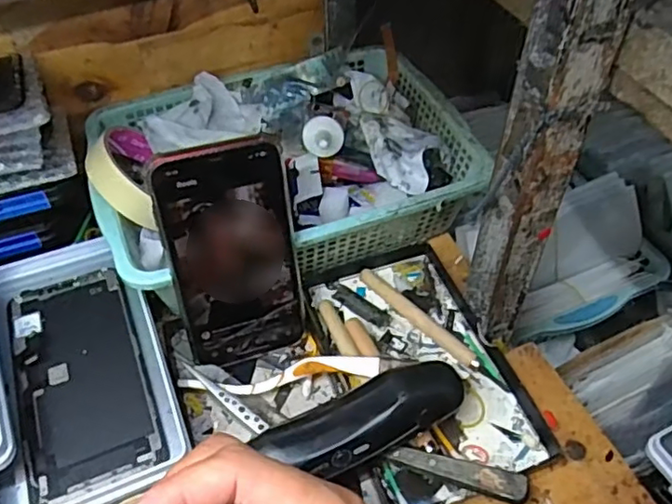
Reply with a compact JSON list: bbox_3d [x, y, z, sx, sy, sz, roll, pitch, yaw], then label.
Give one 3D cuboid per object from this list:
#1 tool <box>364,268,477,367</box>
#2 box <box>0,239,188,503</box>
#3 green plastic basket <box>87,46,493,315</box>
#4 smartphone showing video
[{"bbox_3d":[0.057,0.046,0.428,0.012,0.008,0.105,-34,57,-25],"label":"tool"},{"bbox_3d":[-0.160,0.068,0.379,0.097,0.022,0.183,-17,51,-13],"label":"box"},{"bbox_3d":[-0.039,-0.066,0.471,0.269,0.078,0.192,-17,51,-13],"label":"green plastic basket"},{"bbox_3d":[-0.060,0.005,0.368,0.076,0.147,0.005,-14,32,-14],"label":"smartphone showing video"}]

